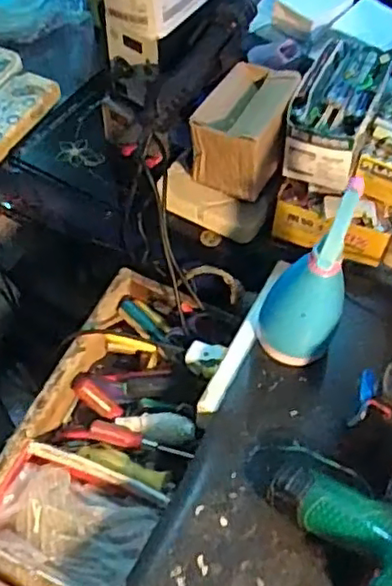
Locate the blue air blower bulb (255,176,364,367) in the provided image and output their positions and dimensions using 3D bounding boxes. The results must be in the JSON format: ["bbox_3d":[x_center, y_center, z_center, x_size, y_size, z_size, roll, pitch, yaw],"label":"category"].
[{"bbox_3d":[0.111,-0.013,0.634,0.081,0.202,0.082,11,55,6],"label":"blue air blower bulb"}]

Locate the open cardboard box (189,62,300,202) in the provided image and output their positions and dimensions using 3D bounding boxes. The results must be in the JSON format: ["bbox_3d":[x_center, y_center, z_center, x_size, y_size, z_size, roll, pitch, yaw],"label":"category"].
[{"bbox_3d":[0.062,-0.191,0.745,0.091,0.093,0.128,29,59,17],"label":"open cardboard box"}]

